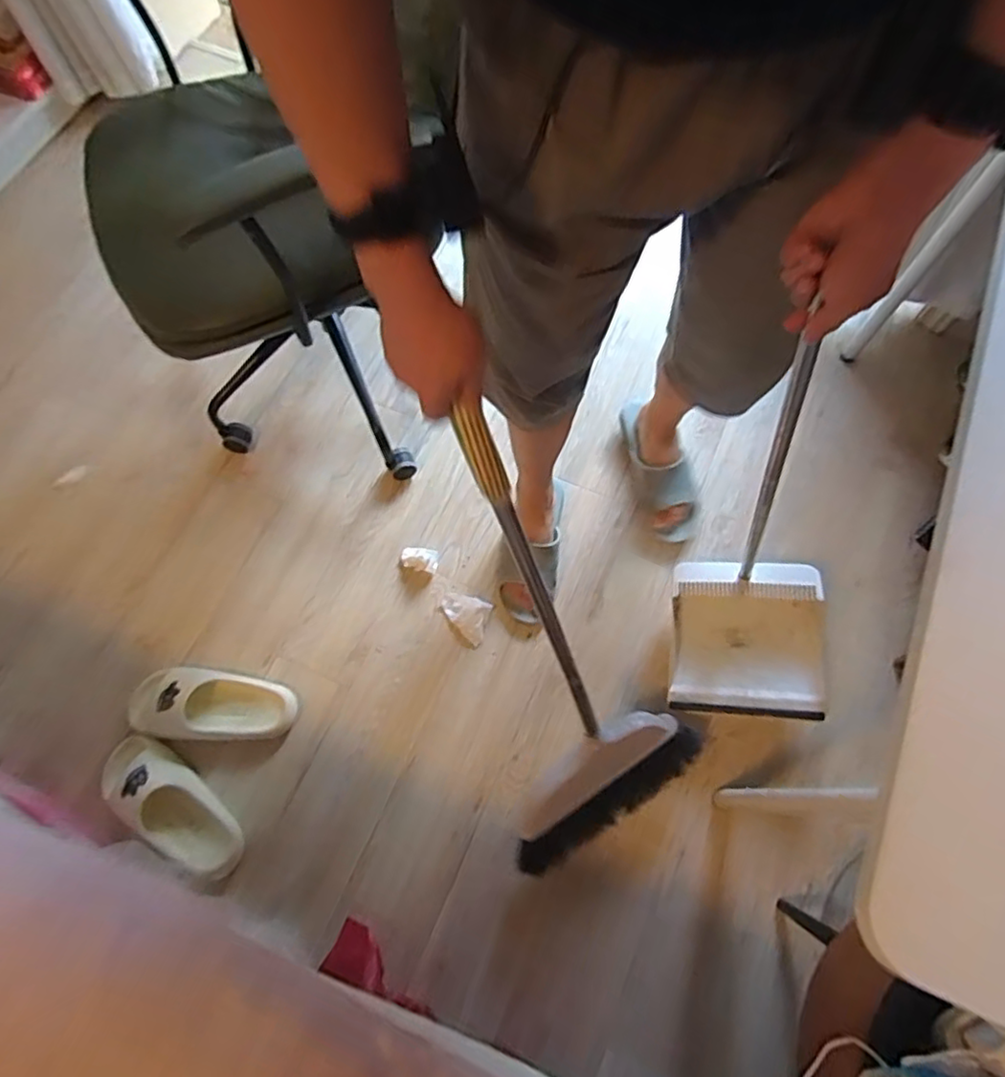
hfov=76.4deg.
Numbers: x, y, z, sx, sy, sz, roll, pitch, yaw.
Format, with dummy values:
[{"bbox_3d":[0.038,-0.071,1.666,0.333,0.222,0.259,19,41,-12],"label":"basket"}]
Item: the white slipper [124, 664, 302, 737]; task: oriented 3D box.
[{"bbox_3d":[-0.490,0.276,1.059,0.271,0.085,0.108,5,68,4],"label":"white slipper"}]

